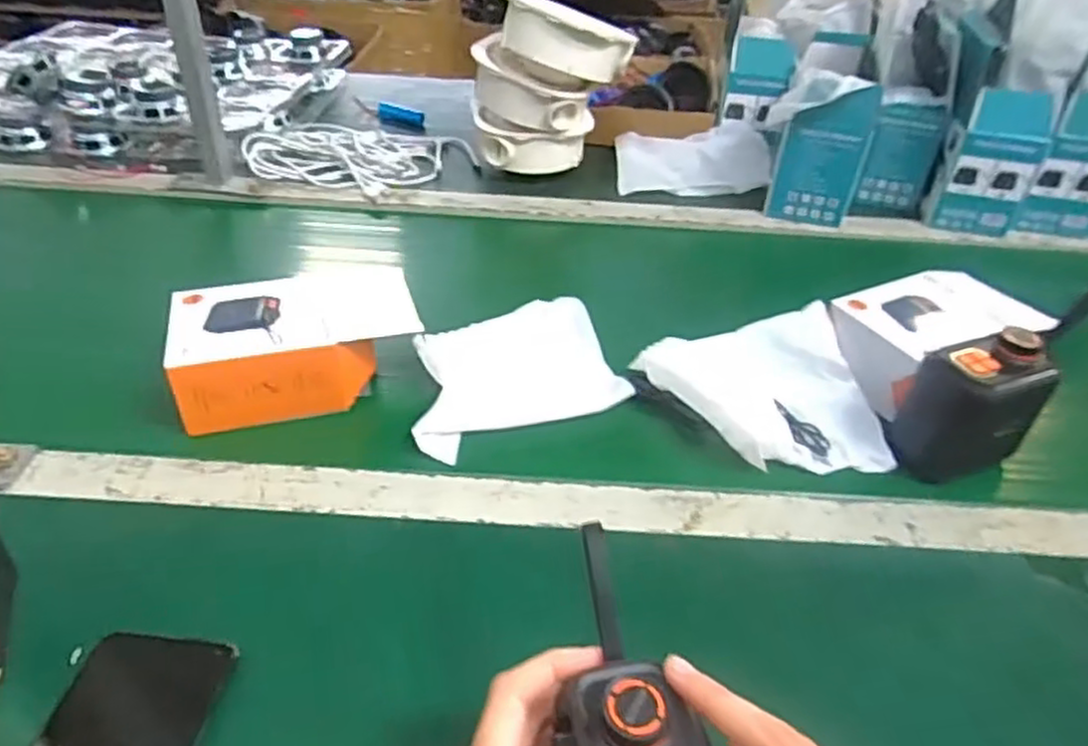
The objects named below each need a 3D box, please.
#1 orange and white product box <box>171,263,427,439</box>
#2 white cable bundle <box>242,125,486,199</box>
[{"bbox_3d":[-0.184,-0.024,0.558,0.169,0.060,0.105,-10,39,-17],"label":"orange and white product box"},{"bbox_3d":[-0.214,-0.258,0.875,0.259,0.024,0.171,-1,37,-5],"label":"white cable bundle"}]

